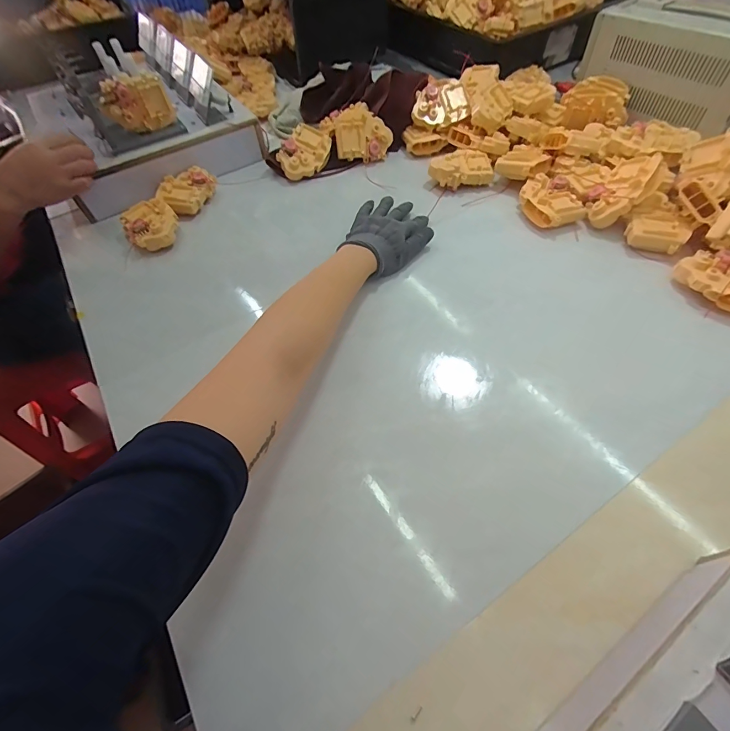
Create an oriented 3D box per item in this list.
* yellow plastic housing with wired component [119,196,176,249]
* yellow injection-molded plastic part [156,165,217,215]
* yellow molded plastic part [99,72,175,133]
[{"bbox_3d":[-0.322,-0.212,0.578,0.074,0.032,0.096,-28,58,-14],"label":"yellow plastic housing with wired component"},{"bbox_3d":[-0.287,-0.284,0.618,0.061,0.035,0.091,10,57,11],"label":"yellow injection-molded plastic part"},{"bbox_3d":[-0.356,-0.404,0.595,0.099,0.071,0.040,-19,56,-9],"label":"yellow molded plastic part"}]

